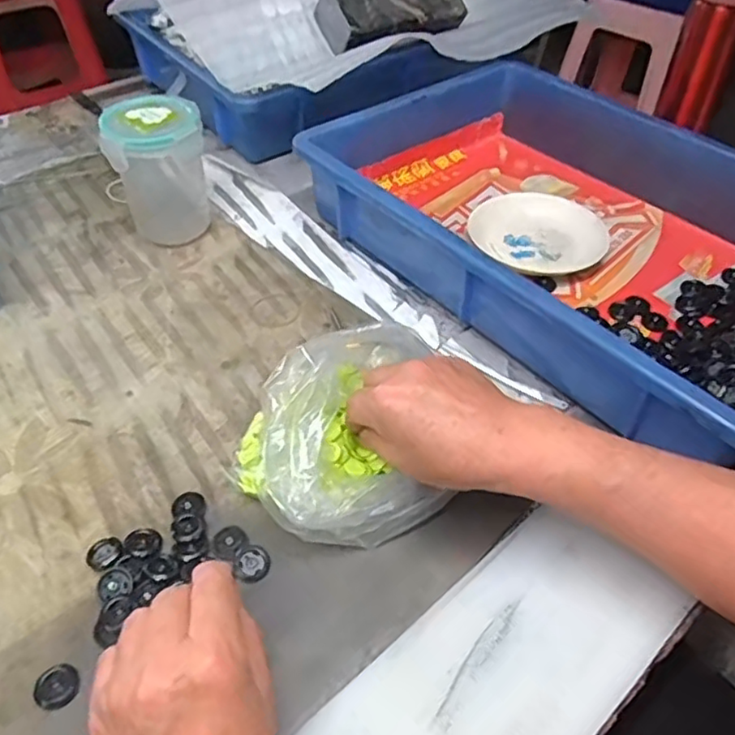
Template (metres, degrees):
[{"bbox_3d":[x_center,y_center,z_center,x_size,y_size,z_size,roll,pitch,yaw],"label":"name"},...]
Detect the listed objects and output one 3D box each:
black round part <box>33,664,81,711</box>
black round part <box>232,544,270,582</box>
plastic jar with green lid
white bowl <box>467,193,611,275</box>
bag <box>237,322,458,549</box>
[{"bbox_3d":[-0.152,0.157,0.315,0.020,0.005,0.020,1,46,-1],"label":"black round part"},{"bbox_3d":[-0.065,0.109,0.360,0.020,0.004,0.021,1,46,-1],"label":"black round part"},{"bbox_3d":[-0.180,-0.165,0.554,0.083,0.112,0.077,-10,48,-12],"label":"plastic jar with green lid"},{"bbox_3d":[0.152,-0.120,0.572,0.108,0.022,0.108,1,46,-1],"label":"white bowl"},{"bbox_3d":[-0.015,0.036,0.373,0.117,0.083,0.105,-11,48,-13],"label":"bag"}]

